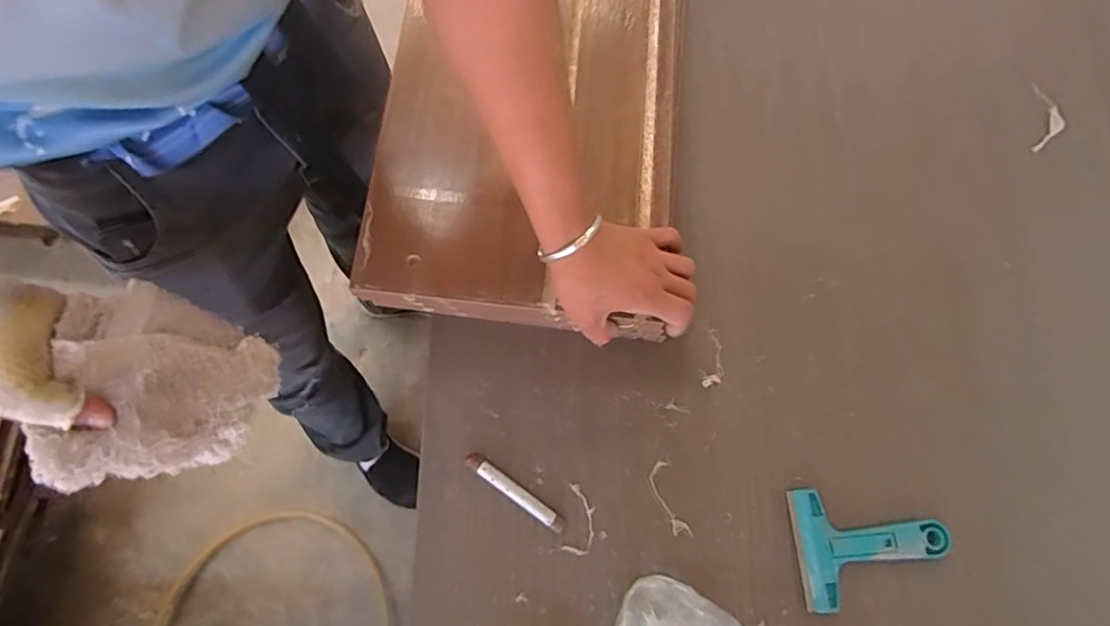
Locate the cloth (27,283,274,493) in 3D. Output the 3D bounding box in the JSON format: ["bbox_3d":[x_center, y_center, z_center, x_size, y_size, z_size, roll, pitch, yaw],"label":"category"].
[{"bbox_3d":[-0.310,0.063,0.447,0.132,0.082,0.147,20,73,4],"label":"cloth"}]

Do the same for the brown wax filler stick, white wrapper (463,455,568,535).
[{"bbox_3d":[-0.036,0.161,0.522,0.106,0.014,0.015,35,75,8],"label":"brown wax filler stick, white wrapper"}]

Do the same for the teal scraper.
[{"bbox_3d":[0.288,0.210,0.528,0.140,0.011,0.101,-4,73,-4],"label":"teal scraper"}]

